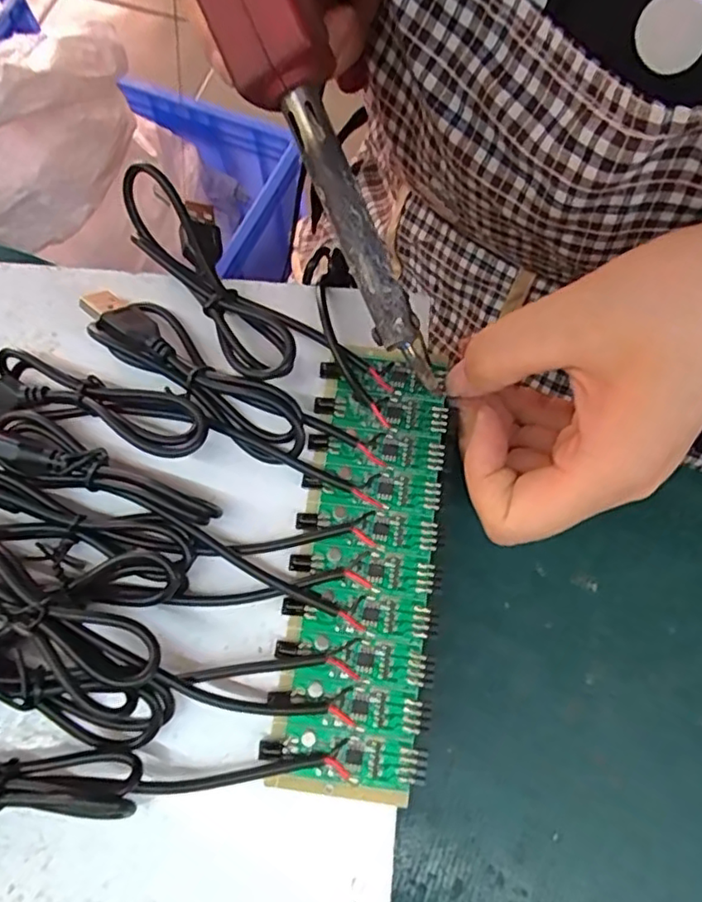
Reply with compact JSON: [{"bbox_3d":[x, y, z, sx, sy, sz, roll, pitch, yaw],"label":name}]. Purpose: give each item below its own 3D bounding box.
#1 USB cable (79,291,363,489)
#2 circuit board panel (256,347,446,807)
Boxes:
[{"bbox_3d":[-0.046,-0.023,0.213,0.109,0.014,0.023,35,76,12],"label":"USB cable"},{"bbox_3d":[0.005,0.033,0.199,0.044,0.007,0.137,6,72,4],"label":"circuit board panel"}]

